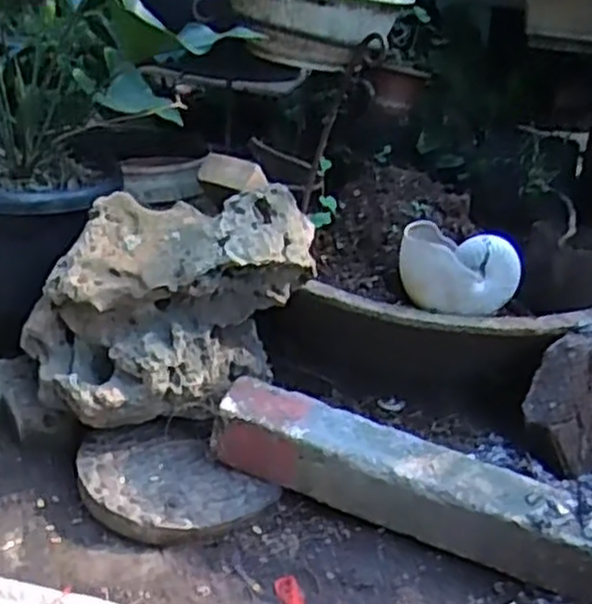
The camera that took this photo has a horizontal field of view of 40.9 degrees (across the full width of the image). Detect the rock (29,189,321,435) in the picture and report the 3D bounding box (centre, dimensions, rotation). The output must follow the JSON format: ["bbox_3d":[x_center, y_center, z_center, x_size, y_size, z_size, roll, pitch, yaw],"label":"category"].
[{"bbox_3d":[-0.161,-0.010,0.988,0.310,0.227,0.206,-10,30,-32],"label":"rock"}]

